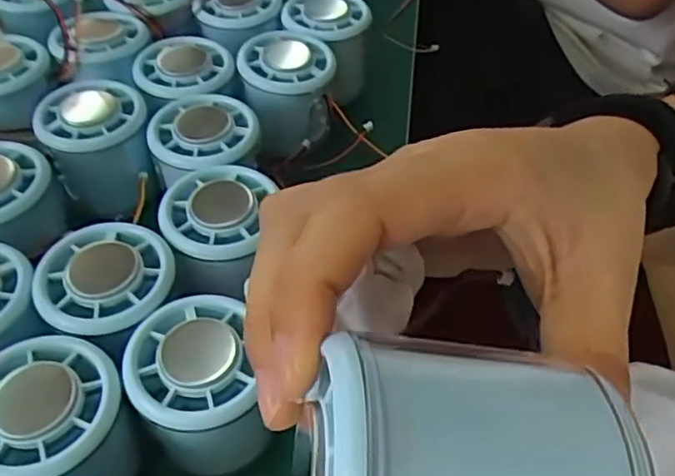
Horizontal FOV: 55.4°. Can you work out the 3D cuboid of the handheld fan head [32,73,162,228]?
[{"bbox_3d":[-0.132,-0.049,0.359,0.057,0.055,0.060,-11,49,-9],"label":"handheld fan head"}]

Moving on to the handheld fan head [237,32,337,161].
[{"bbox_3d":[-0.029,-0.087,0.393,0.055,0.052,0.064,-8,49,-7],"label":"handheld fan head"}]

